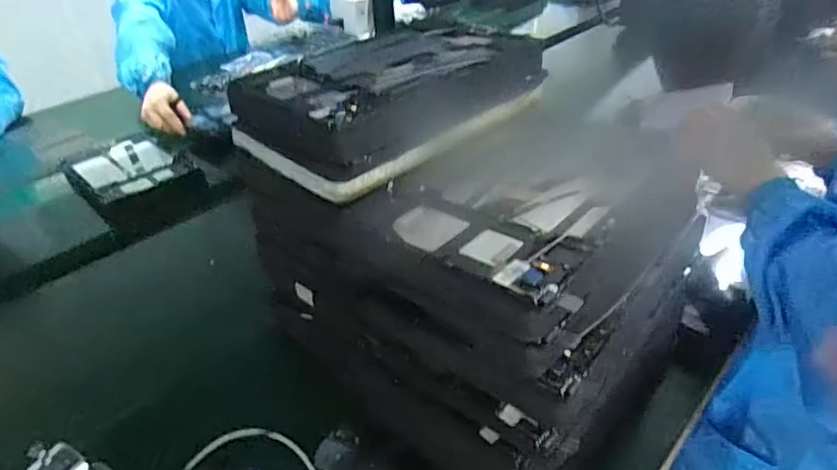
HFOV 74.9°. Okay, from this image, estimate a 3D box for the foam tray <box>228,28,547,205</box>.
[{"bbox_3d":[-0.019,-0.124,0.466,0.242,0.050,0.137,-31,42,-34],"label":"foam tray"}]

